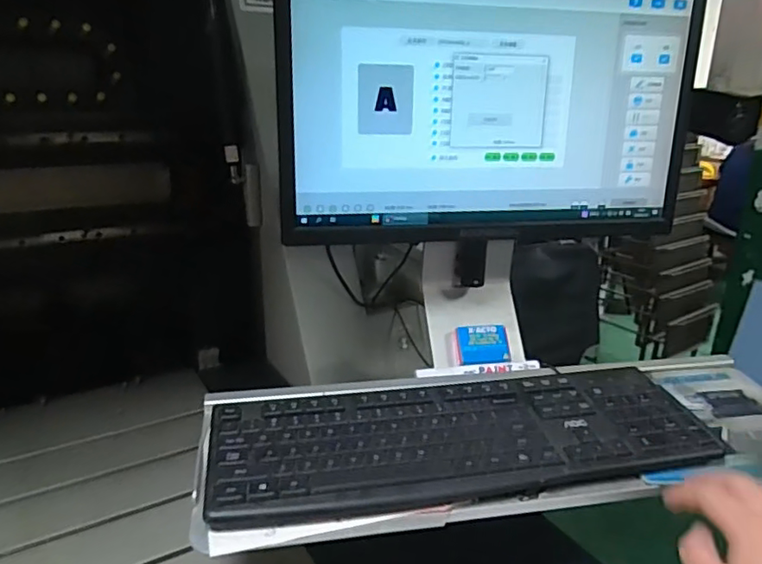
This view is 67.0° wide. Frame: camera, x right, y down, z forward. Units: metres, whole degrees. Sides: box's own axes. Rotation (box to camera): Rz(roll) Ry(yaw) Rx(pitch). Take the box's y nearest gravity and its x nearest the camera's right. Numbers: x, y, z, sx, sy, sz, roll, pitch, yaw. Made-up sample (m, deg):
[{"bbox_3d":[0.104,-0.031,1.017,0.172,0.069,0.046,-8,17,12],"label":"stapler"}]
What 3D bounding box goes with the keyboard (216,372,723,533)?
[{"bbox_3d":[0.081,0.136,0.521,0.462,0.038,0.148,-2,15,-11],"label":"keyboard"}]

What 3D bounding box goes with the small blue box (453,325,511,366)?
[{"bbox_3d":[0.115,0.072,0.654,0.059,0.045,0.015,-3,-21,-9],"label":"small blue box"}]

